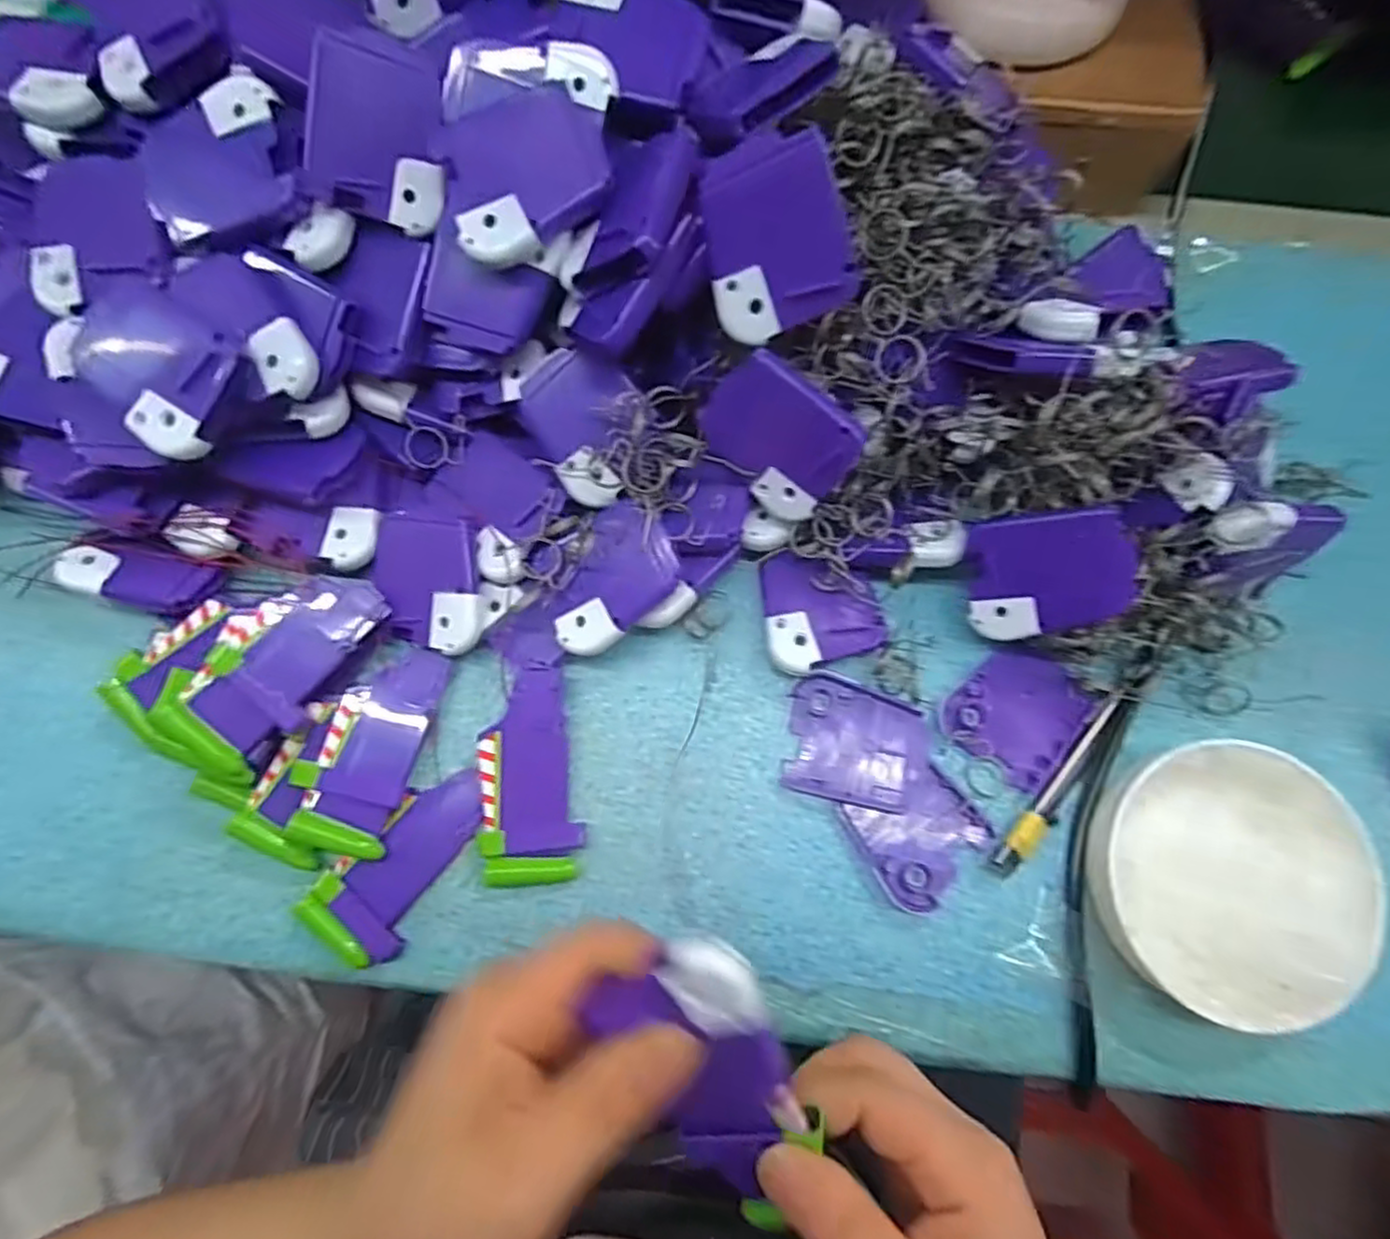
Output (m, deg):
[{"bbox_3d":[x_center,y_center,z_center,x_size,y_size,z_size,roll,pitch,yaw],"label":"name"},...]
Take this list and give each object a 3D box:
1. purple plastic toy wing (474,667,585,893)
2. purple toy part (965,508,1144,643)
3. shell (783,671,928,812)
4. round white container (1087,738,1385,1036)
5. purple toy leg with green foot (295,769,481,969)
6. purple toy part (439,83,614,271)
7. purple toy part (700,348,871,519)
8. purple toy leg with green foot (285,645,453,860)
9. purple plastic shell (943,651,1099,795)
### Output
[{"bbox_3d":[-0.071,0.067,0.303,0.041,0.013,0.089,-1,75,0],"label":"purple plastic toy wing"},{"bbox_3d":[0.150,-0.021,0.295,0.063,0.015,0.050,-7,106,27],"label":"purple toy part"},{"bbox_3d":[0.073,0.055,0.310,0.060,0.004,0.051,13,76,4],"label":"shell"},{"bbox_3d":[0.216,0.104,0.285,0.103,0.025,0.102,0,75,0],"label":"round white container"},{"bbox_3d":[-0.123,0.102,0.295,0.041,0.010,0.085,37,79,9],"label":"purple toy leg with green foot"},{"bbox_3d":[-0.063,-0.165,0.260,0.059,0.006,0.047,-22,104,1],"label":"purple toy part"},{"bbox_3d":[0.033,-0.073,0.284,0.060,0.052,0.007,36,39,-3],"label":"purple toy part"},{"bbox_3d":[-0.141,0.053,0.299,0.041,0.018,0.089,14,76,4],"label":"purple toy leg with green foot"},{"bbox_3d":[0.145,0.041,0.314,0.050,0.008,0.055,39,79,10],"label":"purple plastic shell"}]

